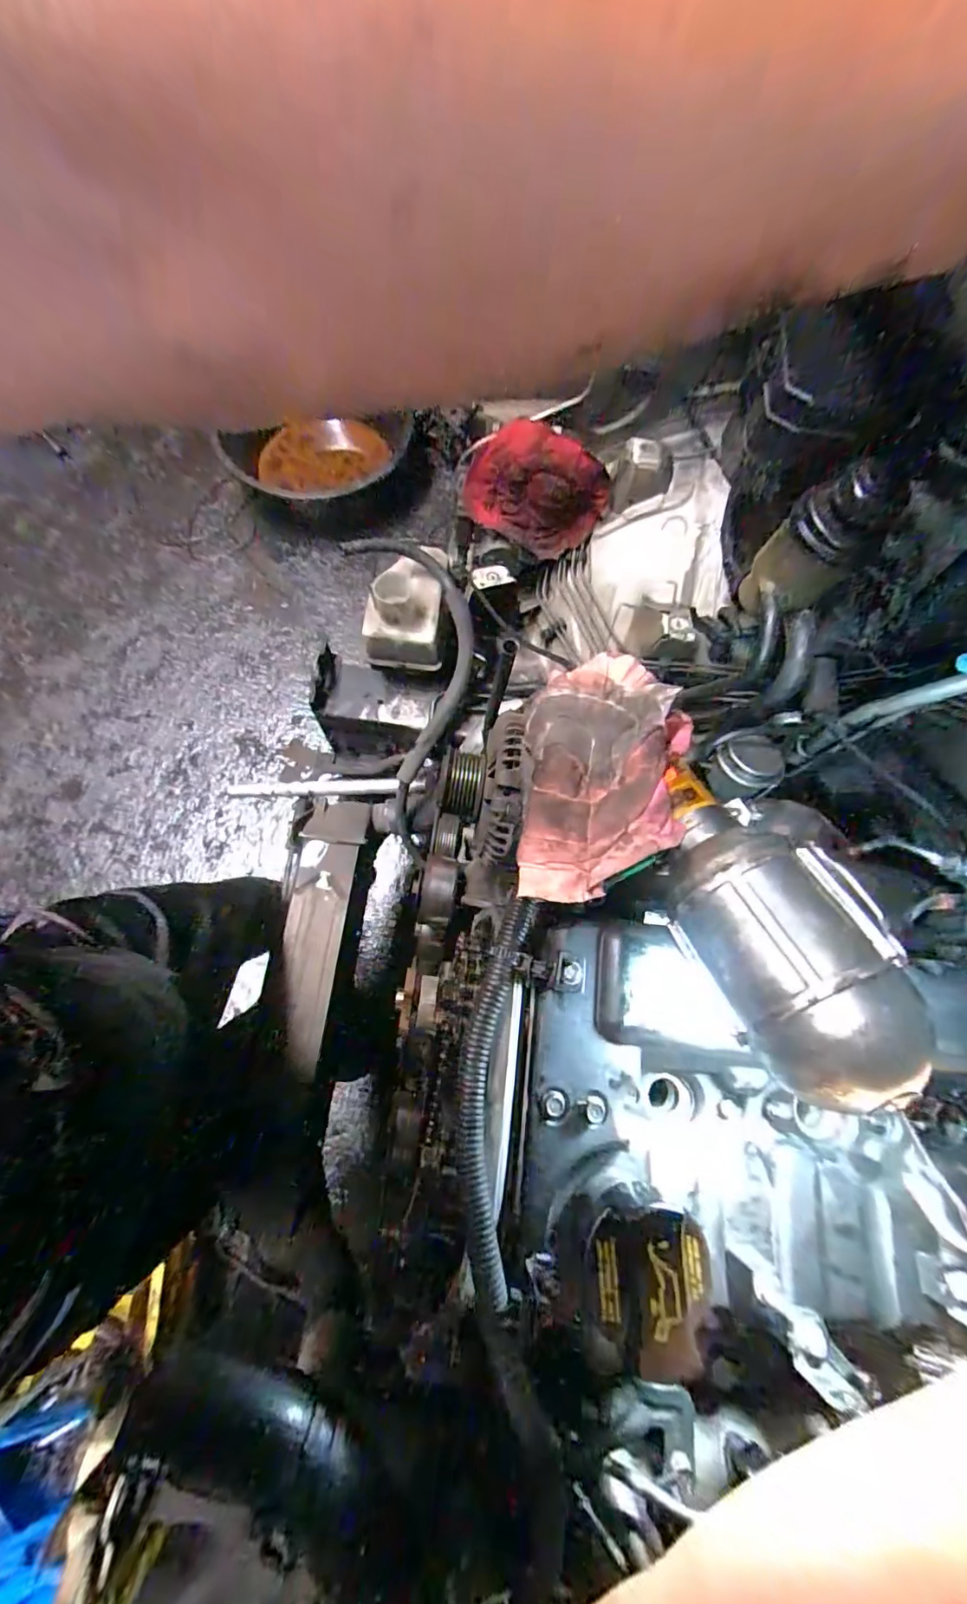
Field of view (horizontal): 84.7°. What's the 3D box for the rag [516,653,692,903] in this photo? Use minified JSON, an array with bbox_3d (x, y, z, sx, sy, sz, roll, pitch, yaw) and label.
[{"bbox_3d":[0.075,-0.028,0.337,0.106,0.046,0.200,16,56,3],"label":"rag"}]

